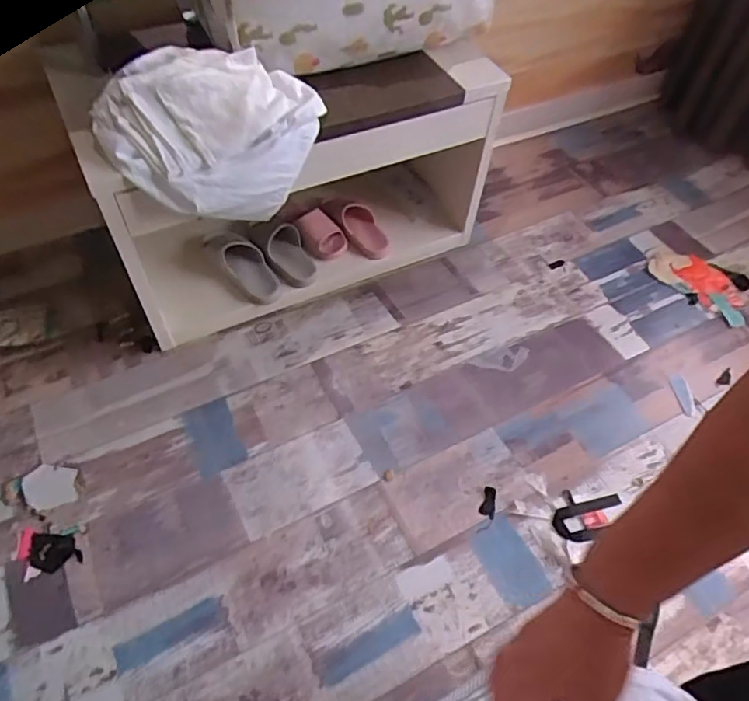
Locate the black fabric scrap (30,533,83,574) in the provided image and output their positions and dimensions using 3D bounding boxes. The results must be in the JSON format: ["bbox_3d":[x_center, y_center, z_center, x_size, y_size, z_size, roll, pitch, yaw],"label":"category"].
[{"bbox_3d":[-0.597,0.378,1.074,0.096,0.008,0.068,3,56,-3],"label":"black fabric scrap"}]

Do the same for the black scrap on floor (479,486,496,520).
[{"bbox_3d":[0.237,0.313,1.185,0.031,0.005,0.066,17,53,10],"label":"black scrap on floor"}]

